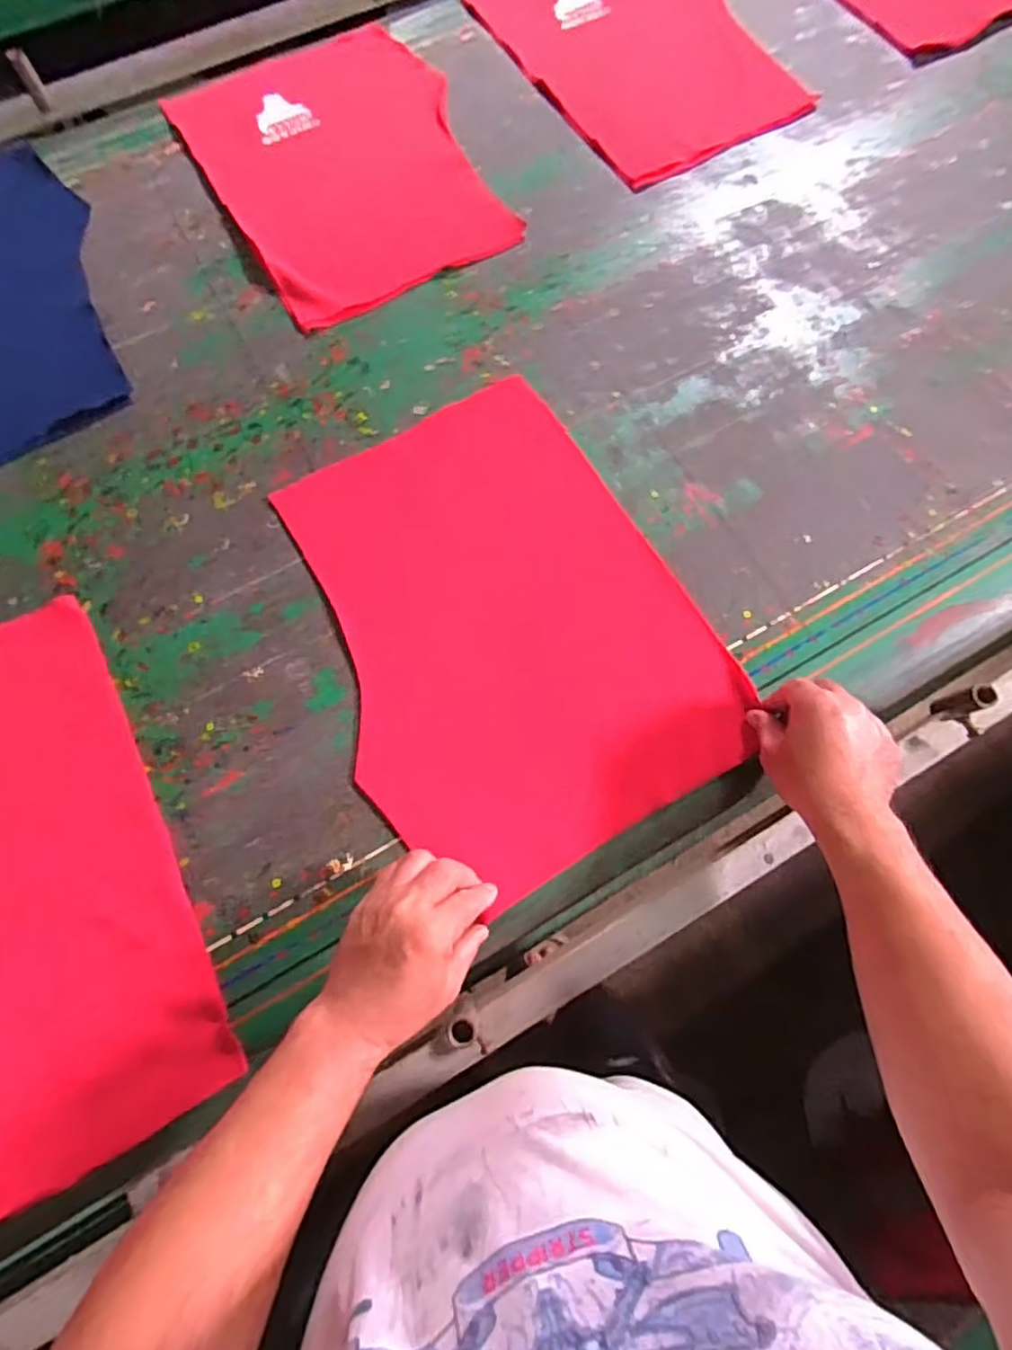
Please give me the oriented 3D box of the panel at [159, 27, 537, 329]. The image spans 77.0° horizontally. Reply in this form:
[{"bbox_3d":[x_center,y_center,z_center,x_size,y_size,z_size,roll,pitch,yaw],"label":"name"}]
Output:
[{"bbox_3d":[-0.207,-0.672,0.830,0.328,0.011,0.458,-29,75,-8],"label":"panel"}]

